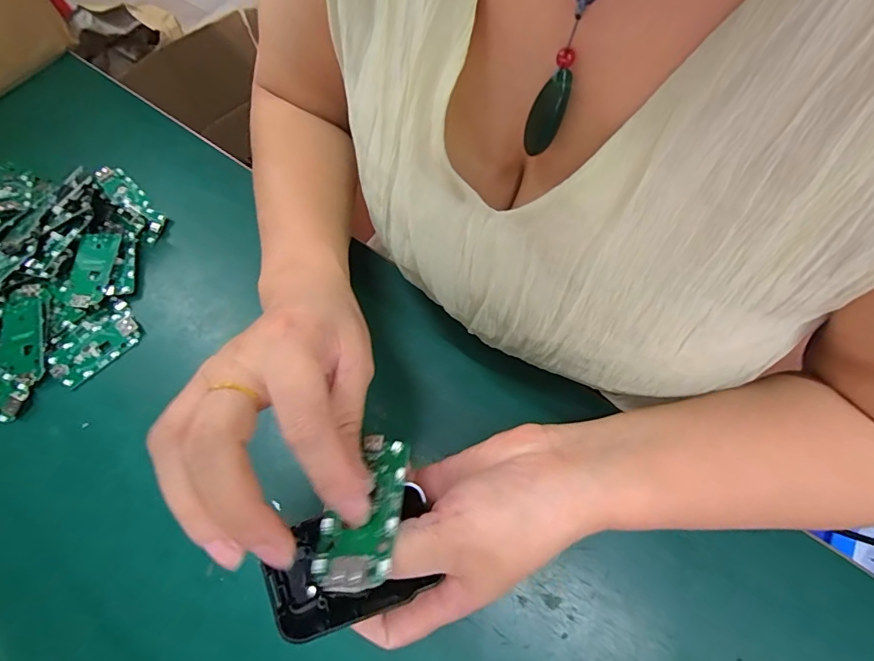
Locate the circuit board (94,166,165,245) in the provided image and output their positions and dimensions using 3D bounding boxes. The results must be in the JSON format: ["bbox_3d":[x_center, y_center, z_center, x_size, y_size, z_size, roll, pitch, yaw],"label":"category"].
[{"bbox_3d":[-0.270,-0.114,0.397,0.026,0.010,0.101,-41,71,-14],"label":"circuit board"}]

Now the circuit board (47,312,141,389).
[{"bbox_3d":[-0.258,0.013,0.341,0.063,0.007,0.033,-42,71,-15],"label":"circuit board"}]

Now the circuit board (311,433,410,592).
[{"bbox_3d":[-0.029,0.071,0.183,0.029,0.009,0.063,13,45,8],"label":"circuit board"}]

